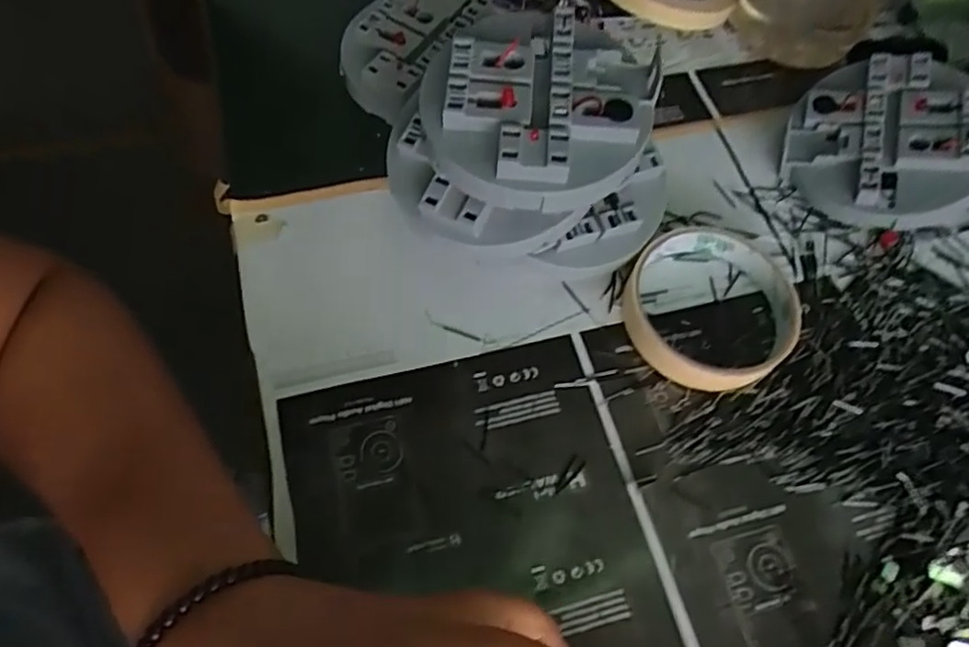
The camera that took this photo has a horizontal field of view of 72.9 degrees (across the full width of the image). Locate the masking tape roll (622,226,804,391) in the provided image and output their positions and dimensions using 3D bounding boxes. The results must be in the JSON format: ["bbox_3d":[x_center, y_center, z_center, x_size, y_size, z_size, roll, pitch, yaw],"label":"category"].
[{"bbox_3d":[0.114,-0.009,0.327,0.086,0.017,0.082,1,63,-3],"label":"masking tape roll"}]

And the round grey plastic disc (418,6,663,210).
[{"bbox_3d":[0.023,-0.095,0.289,0.095,0.029,0.091,2,62,-3],"label":"round grey plastic disc"}]

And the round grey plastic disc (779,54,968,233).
[{"bbox_3d":[0.219,-0.100,0.354,0.096,0.023,0.097,-5,77,20],"label":"round grey plastic disc"}]

